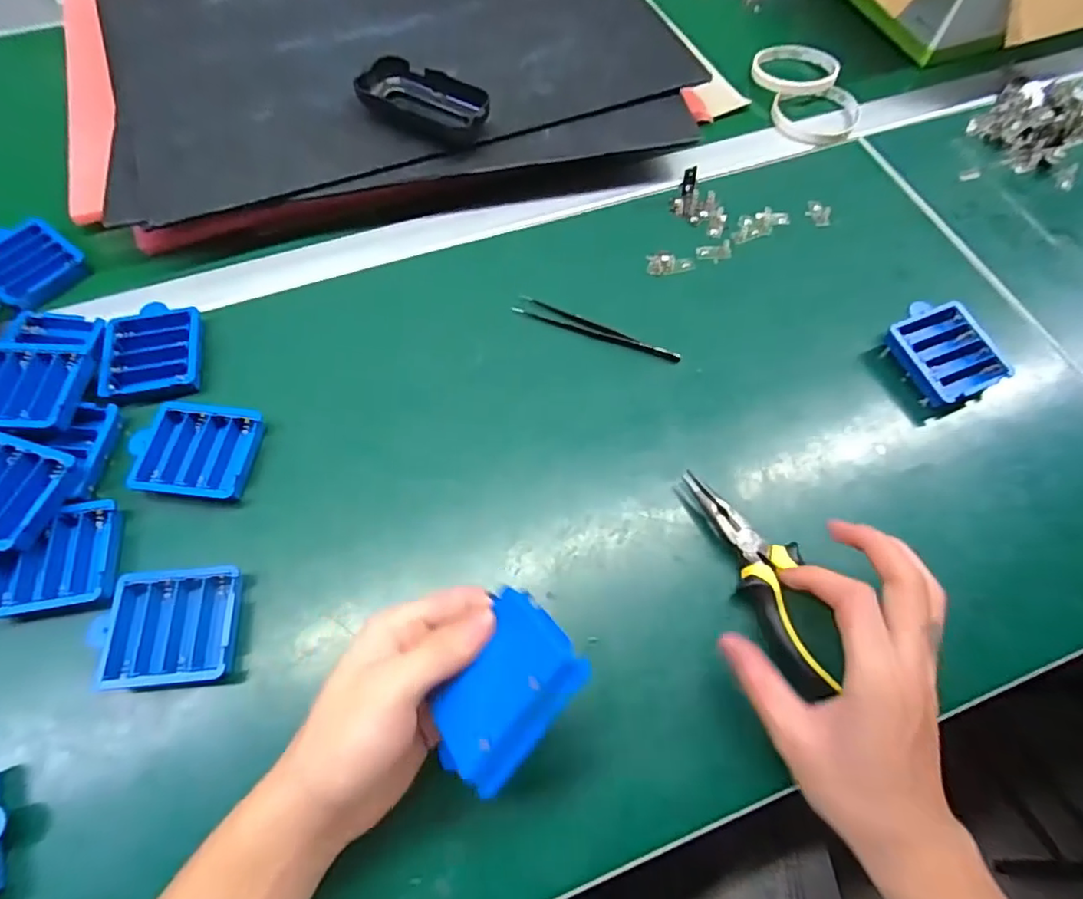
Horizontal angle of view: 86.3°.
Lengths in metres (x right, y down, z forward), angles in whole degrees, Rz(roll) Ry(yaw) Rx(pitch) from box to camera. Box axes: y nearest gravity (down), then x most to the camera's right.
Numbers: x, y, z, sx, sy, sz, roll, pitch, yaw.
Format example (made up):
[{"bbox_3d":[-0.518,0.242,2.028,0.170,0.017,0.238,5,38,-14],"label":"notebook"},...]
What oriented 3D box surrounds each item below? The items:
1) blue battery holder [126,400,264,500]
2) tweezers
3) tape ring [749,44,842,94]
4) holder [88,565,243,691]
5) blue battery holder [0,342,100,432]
[{"bbox_3d":[-0.233,0.000,0.391,0.074,0.013,0.065,6,64,3],"label":"blue battery holder"},{"bbox_3d":[0.043,-0.091,0.445,0.130,0.007,0.016,20,66,10],"label":"tweezers"},{"bbox_3d":[0.256,-0.384,0.582,0.084,0.020,0.070,20,66,9],"label":"tape ring"},{"bbox_3d":[-0.217,0.103,0.339,0.074,0.018,0.067,-5,64,-2],"label":"holder"},{"bbox_3d":[-0.352,-0.044,0.395,0.072,0.022,0.070,-1,64,0],"label":"blue battery holder"}]

